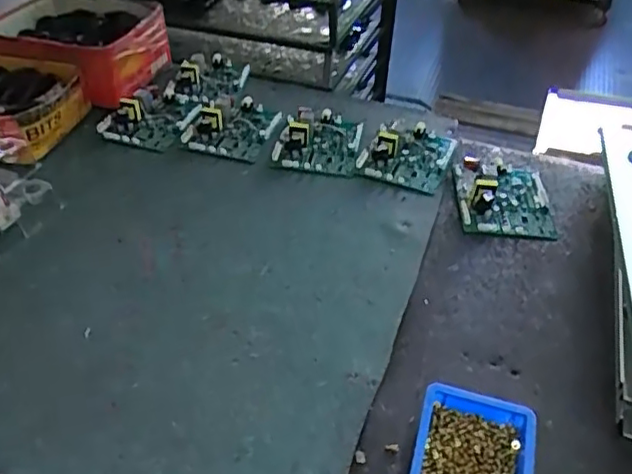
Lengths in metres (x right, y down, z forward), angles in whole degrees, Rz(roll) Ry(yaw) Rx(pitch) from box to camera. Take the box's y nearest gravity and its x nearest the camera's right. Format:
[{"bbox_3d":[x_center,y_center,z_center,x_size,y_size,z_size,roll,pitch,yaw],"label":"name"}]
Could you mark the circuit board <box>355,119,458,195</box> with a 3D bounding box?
[{"bbox_3d":[0.138,-0.129,0.926,0.120,0.023,0.147,15,42,15],"label":"circuit board"}]

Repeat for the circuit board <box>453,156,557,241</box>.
[{"bbox_3d":[0.266,-0.063,0.868,0.133,0.027,0.152,3,41,2],"label":"circuit board"}]

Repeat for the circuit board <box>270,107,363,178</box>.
[{"bbox_3d":[0.005,-0.156,0.959,0.127,0.025,0.146,7,41,6],"label":"circuit board"}]

